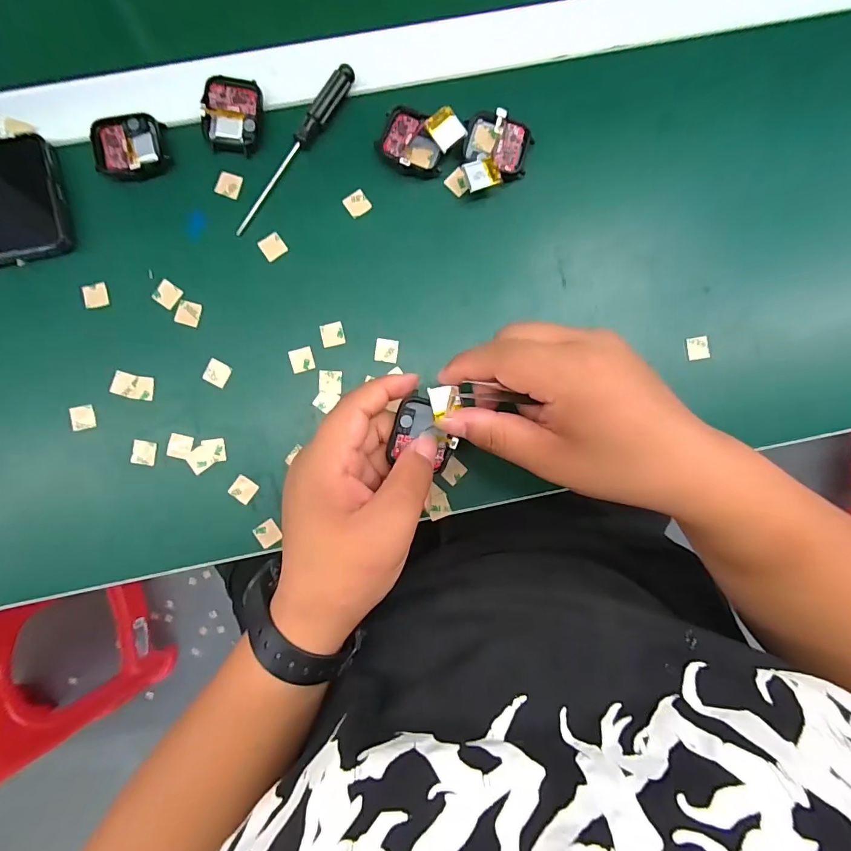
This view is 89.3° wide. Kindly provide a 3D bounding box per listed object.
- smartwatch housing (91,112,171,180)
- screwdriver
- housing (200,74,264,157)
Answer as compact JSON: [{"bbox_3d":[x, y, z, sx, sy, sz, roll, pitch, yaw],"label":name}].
[{"bbox_3d":[-0.196,-0.184,0.286,0.044,0.009,0.040,-5,90,-2],"label":"smartwatch housing"},{"bbox_3d":[-0.090,-0.186,0.290,0.011,0.012,0.130,37,89,-1],"label":"screwdriver"},{"bbox_3d":[-0.129,-0.209,0.290,0.038,0.008,0.046,9,89,-2],"label":"housing"}]

